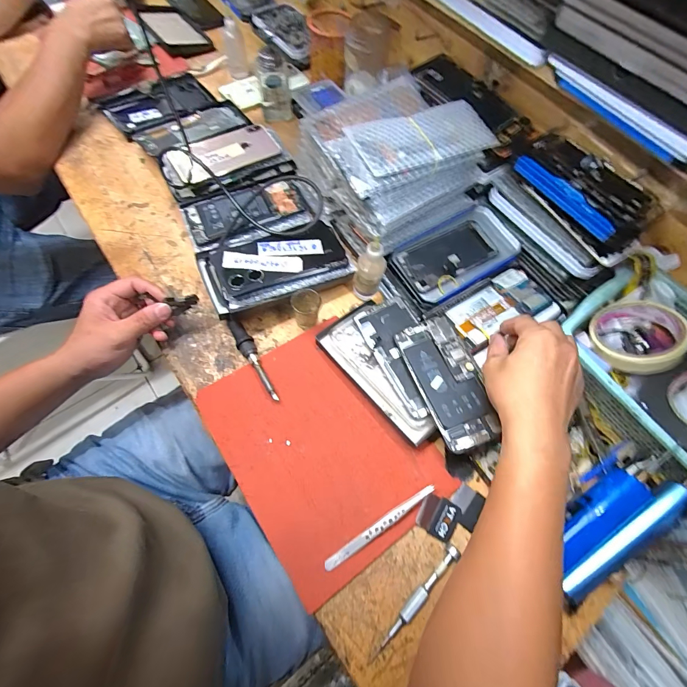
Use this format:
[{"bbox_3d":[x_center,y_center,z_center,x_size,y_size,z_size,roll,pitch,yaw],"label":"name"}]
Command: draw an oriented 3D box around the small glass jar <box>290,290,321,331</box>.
[{"bbox_3d":[-0.046,-0.045,0.440,0.037,0.037,0.036,-17,68,-12],"label":"small glass jar"}]

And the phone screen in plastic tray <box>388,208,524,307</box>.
[{"bbox_3d":[0.161,-0.128,0.477,0.175,0.019,0.098,-29,71,-16],"label":"phone screen in plastic tray"}]

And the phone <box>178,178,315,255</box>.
[{"bbox_3d":[-0.139,-0.187,0.489,0.170,0.016,0.087,-20,76,-10],"label":"phone"}]

